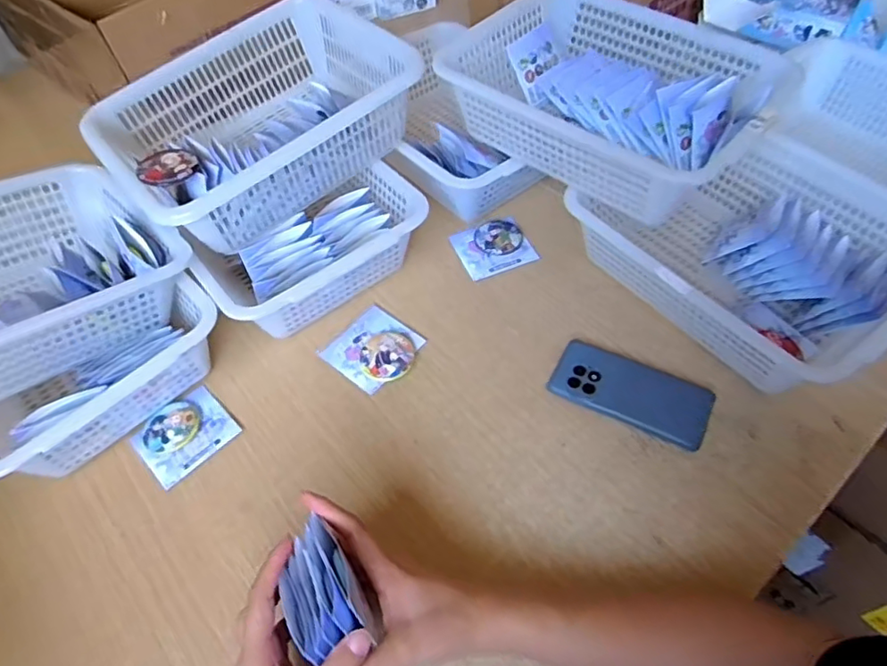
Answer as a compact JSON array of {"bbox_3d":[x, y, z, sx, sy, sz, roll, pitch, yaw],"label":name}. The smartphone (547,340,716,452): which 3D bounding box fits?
[{"bbox_3d":[0.197,0.060,0.616,0.159,0.012,0.069,21,57,19],"label":"smartphone"}]

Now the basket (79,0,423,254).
[{"bbox_3d":[-0.227,-0.258,0.698,0.332,0.104,0.263,-35,58,-20],"label":"basket"}]

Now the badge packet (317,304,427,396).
[{"bbox_3d":[-0.077,0.015,0.667,0.094,0.012,0.090,33,62,26],"label":"badge packet"}]

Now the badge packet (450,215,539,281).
[{"bbox_3d":[0.064,-0.111,0.749,0.089,0.011,0.078,-21,54,-11],"label":"badge packet"}]

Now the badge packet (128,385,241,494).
[{"bbox_3d":[-0.271,0.105,0.617,0.079,0.009,0.090,37,63,28],"label":"badge packet"}]

